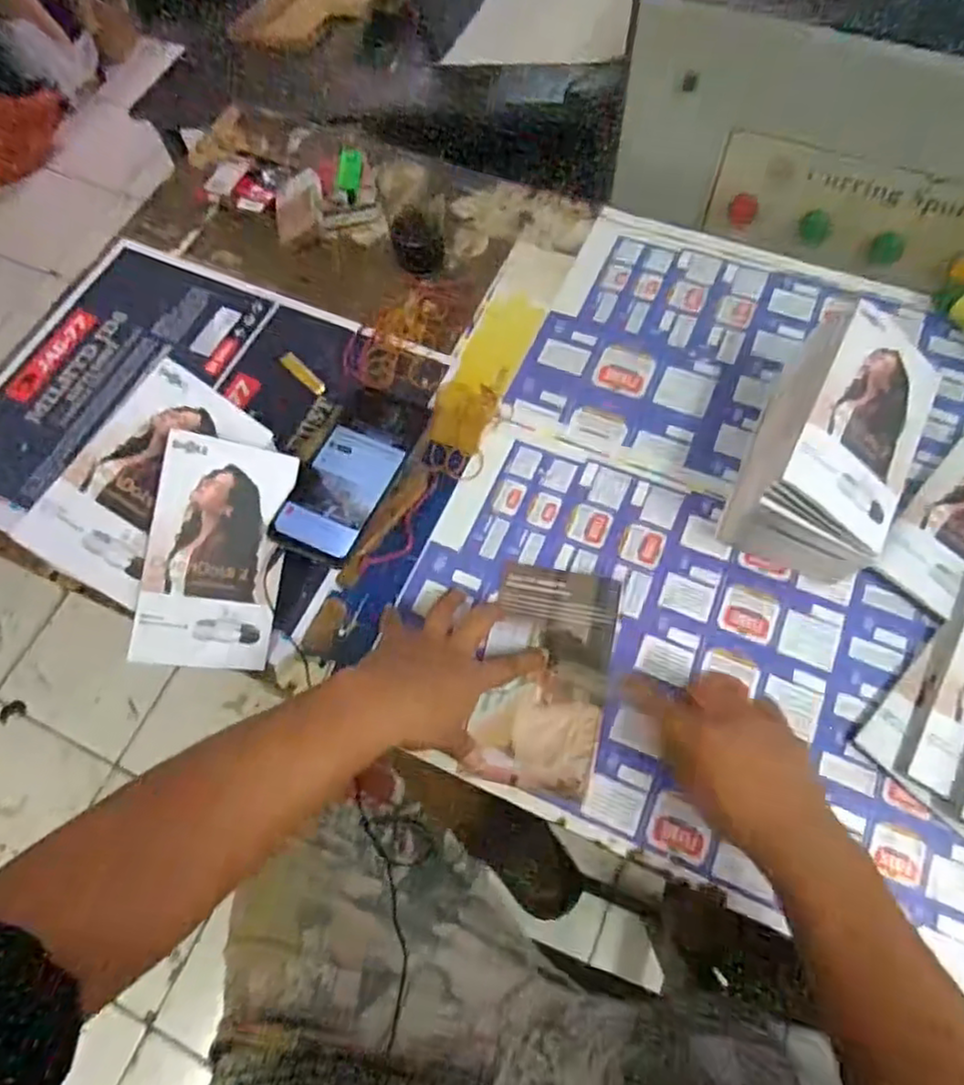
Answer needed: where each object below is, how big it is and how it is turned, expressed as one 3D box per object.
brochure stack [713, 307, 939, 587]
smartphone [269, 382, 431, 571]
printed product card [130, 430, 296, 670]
[{"bbox_3d":[0.282,-0.072,0.537,0.112,0.110,0.201,24,71,12],"label":"brochure stack"},{"bbox_3d":[-0.110,-0.059,0.557,0.074,0.011,0.158,23,71,12],"label":"smartphone"},{"bbox_3d":[-0.206,0.009,0.523,0.097,0.010,0.174,11,84,-31],"label":"printed product card"}]

